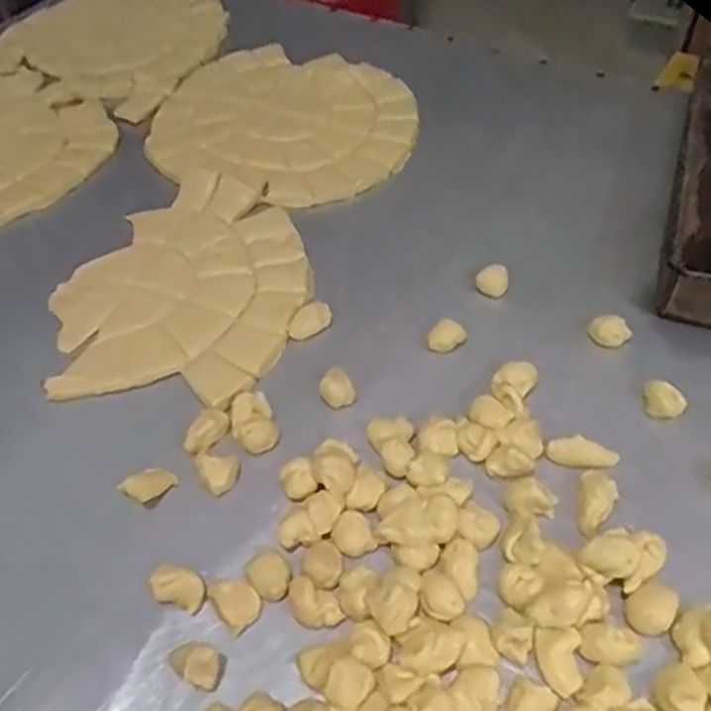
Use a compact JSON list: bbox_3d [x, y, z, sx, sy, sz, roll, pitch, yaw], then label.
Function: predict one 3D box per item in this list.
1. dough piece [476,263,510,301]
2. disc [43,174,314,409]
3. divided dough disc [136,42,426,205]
[{"bbox_3d":[0.126,-0.070,0.660,0.028,0.014,0.030,-2,50,2],"label":"dough piece"},{"bbox_3d":[-0.157,-0.072,0.680,0.221,0.013,0.279,4,50,7],"label":"disc"},{"bbox_3d":[-0.093,-0.279,0.843,0.318,0.014,0.269,25,56,22],"label":"divided dough disc"}]

